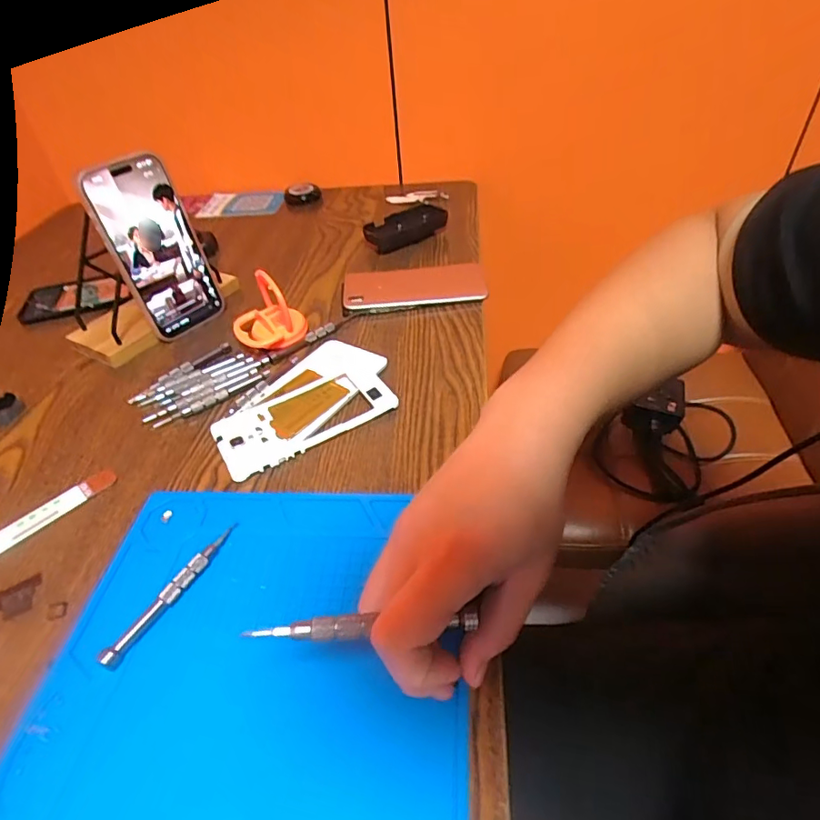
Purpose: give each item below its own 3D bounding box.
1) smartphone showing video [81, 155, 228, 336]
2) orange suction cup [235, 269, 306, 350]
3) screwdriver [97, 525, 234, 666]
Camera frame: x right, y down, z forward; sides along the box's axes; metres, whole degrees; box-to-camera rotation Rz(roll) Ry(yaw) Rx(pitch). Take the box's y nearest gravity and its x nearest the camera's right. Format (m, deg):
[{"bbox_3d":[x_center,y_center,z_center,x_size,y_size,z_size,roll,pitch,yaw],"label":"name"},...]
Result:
[{"bbox_3d":[-0.242,-0.153,0.494,0.010,0.161,0.079,22,51,36],"label":"smartphone showing video"},{"bbox_3d":[-0.138,-0.097,0.490,0.065,0.062,0.056,-23,45,-18],"label":"orange suction cup"},{"bbox_3d":[-0.141,0.107,0.308,0.010,0.011,0.100,15,46,22],"label":"screwdriver"}]

